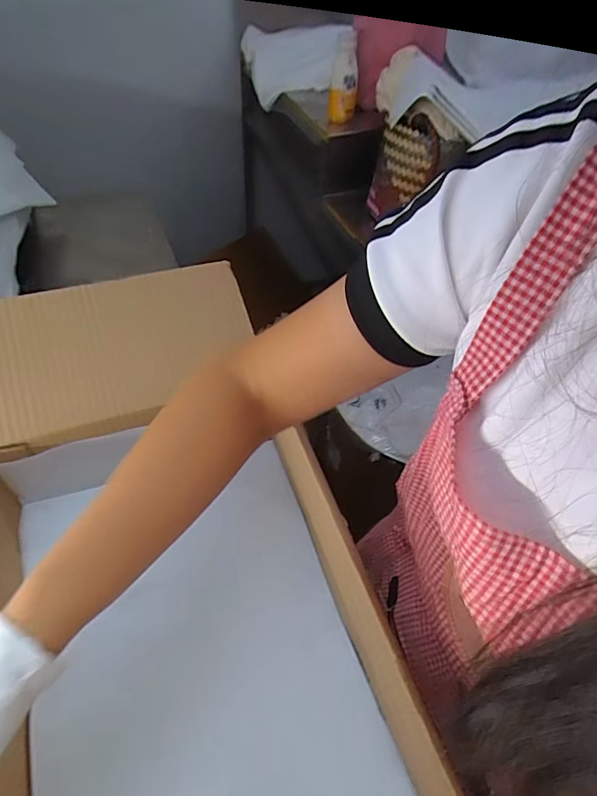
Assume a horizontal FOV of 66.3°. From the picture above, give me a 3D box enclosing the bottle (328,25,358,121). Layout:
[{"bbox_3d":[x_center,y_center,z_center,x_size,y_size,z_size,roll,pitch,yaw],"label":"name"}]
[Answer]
[{"bbox_3d":[0.107,-0.734,1.043,0.069,0.185,0.068,4,27,-1],"label":"bottle"}]

